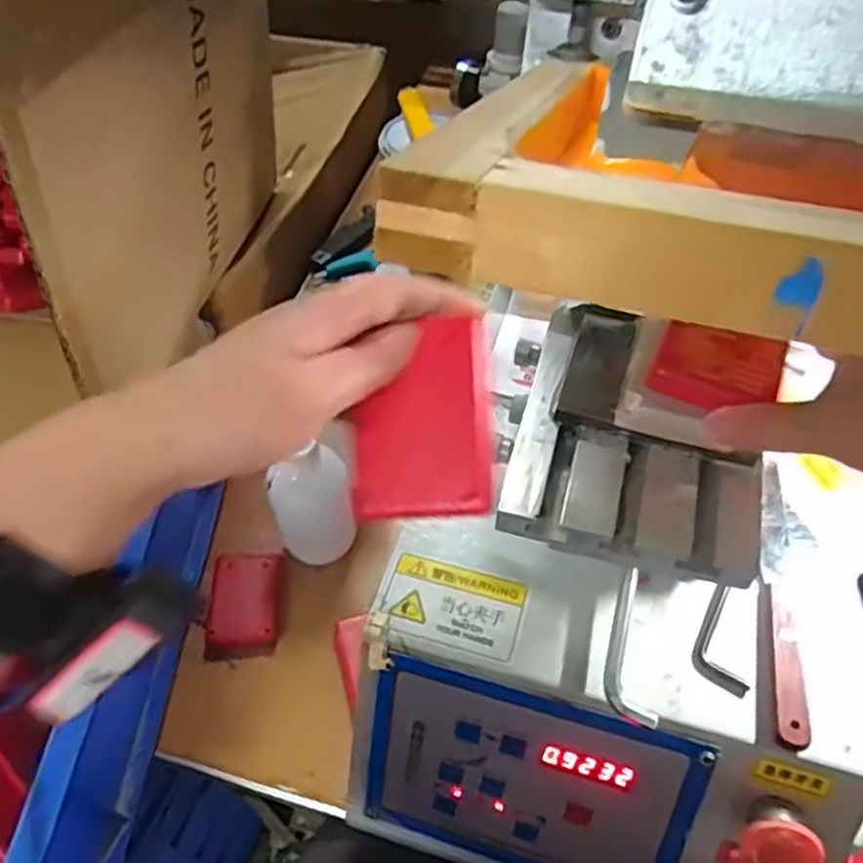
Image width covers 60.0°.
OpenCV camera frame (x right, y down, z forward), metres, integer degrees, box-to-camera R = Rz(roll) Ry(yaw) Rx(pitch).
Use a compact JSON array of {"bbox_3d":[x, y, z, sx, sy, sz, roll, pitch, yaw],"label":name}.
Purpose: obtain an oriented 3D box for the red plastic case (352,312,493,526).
[{"bbox_3d":[-0.004,-0.003,0.288,0.056,0.007,0.073,-4,89,11],"label":"red plastic case"}]

